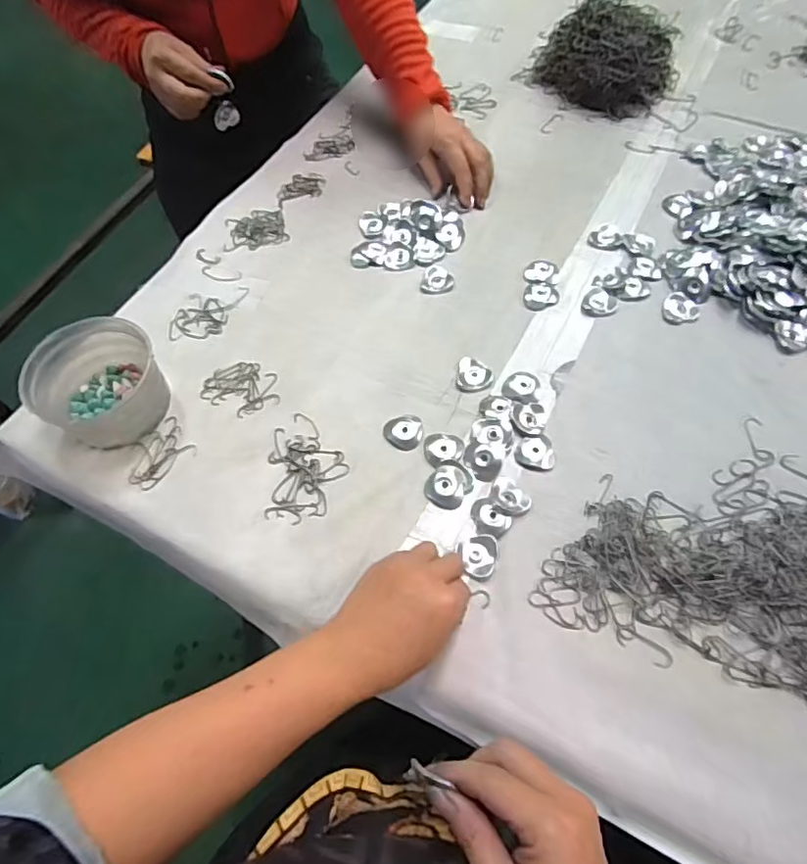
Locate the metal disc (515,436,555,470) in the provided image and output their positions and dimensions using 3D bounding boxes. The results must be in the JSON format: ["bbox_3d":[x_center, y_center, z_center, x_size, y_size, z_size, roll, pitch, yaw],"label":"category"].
[{"bbox_3d":[0.122,0.018,0.512,0.035,0.008,0.034,-1,60,2],"label":"metal disc"}]

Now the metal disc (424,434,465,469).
[{"bbox_3d":[0.038,0.014,0.516,0.036,0.004,0.032,-12,60,-4],"label":"metal disc"}]

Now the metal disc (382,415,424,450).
[{"bbox_3d":[0.000,-0.002,0.526,0.036,0.005,0.038,-1,60,2],"label":"metal disc"}]

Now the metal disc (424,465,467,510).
[{"bbox_3d":[0.038,0.046,0.496,0.035,0.008,0.040,19,63,13],"label":"metal disc"}]

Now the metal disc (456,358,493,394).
[{"bbox_3d":[0.070,-0.056,0.548,0.034,0.007,0.033,6,85,9],"label":"metal disc"}]

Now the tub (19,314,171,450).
[{"bbox_3d":[-0.291,-0.047,0.529,0.118,0.061,0.114,-1,60,2],"label":"tub"}]

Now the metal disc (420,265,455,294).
[{"bbox_3d":[0.038,-0.168,0.613,0.034,0.004,0.040,11,61,9],"label":"metal disc"}]

